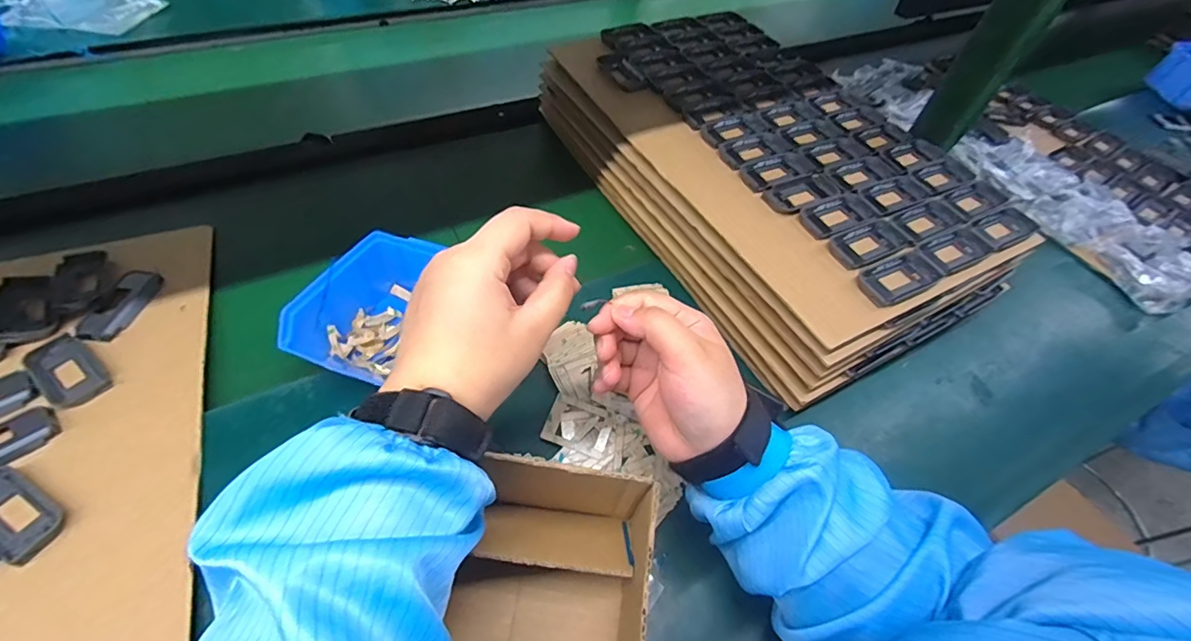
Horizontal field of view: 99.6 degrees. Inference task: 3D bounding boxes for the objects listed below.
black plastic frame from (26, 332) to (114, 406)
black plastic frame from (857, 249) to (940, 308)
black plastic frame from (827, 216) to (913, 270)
[{"bbox_3d":[-0.428,0.041,0.408,0.077,0.006,0.038,34,57,19],"label":"black plastic frame"},{"bbox_3d":[0.266,-0.038,0.441,0.076,0.011,0.038,-20,57,-20],"label":"black plastic frame"},{"bbox_3d":[0.253,-0.072,0.466,0.076,0.006,0.044,-22,58,-21],"label":"black plastic frame"}]

